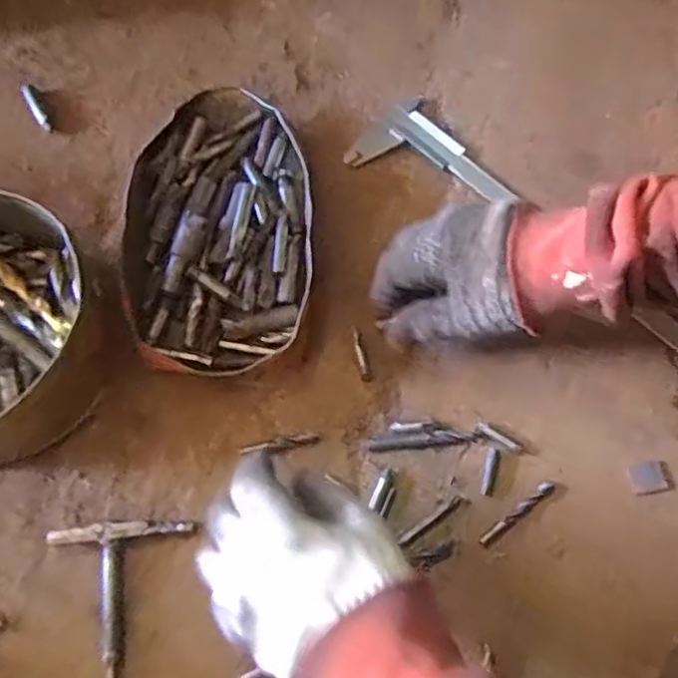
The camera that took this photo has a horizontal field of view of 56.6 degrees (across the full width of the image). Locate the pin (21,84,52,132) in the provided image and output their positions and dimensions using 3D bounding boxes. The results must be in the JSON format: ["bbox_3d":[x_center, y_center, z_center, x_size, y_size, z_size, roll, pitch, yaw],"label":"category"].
[{"bbox_3d":[-0.281,-0.215,0.585,0.013,0.014,0.056,-28,70,-12],"label":"pin"}]

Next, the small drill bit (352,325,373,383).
[{"bbox_3d":[0.017,0.012,0.512,0.008,0.004,0.049,-14,68,-6],"label":"small drill bit"}]

